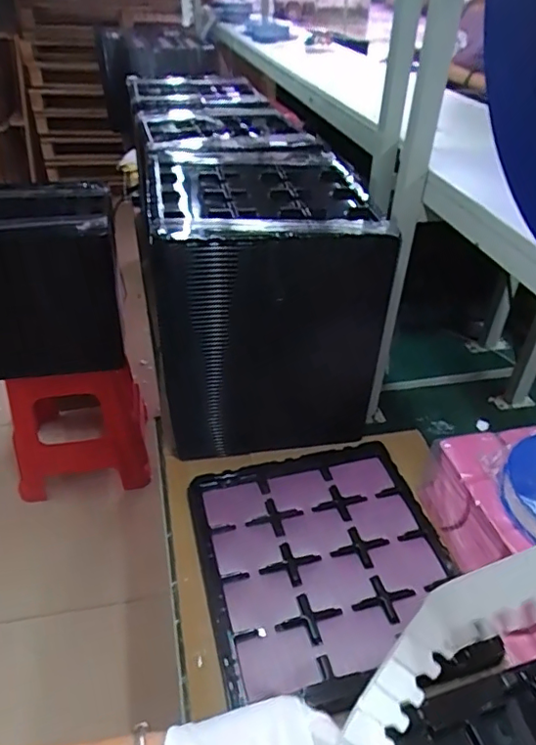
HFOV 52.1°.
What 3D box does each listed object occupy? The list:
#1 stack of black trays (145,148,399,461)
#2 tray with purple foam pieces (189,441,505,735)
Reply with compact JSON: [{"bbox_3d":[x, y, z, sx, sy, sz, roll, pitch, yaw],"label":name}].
[{"bbox_3d":[-0.021,-0.136,0.981,0.345,0.403,0.365,-7,39,-11],"label":"stack of black trays"},{"bbox_3d":[0.081,0.264,0.780,0.327,0.030,0.381,-8,39,-13],"label":"tray with purple foam pieces"}]

